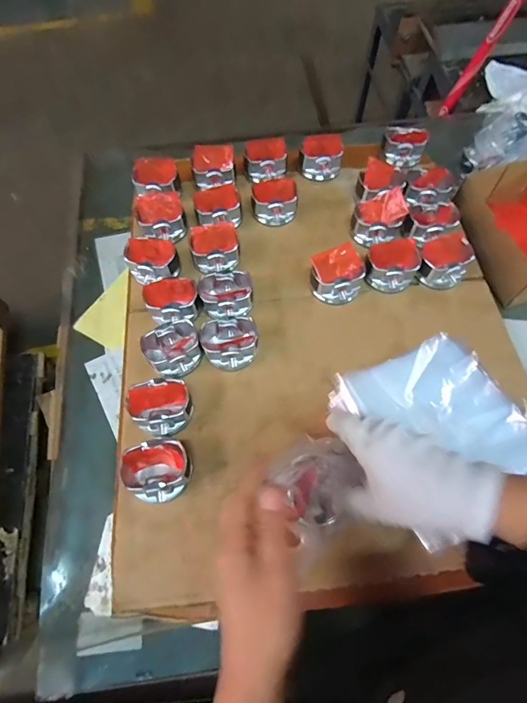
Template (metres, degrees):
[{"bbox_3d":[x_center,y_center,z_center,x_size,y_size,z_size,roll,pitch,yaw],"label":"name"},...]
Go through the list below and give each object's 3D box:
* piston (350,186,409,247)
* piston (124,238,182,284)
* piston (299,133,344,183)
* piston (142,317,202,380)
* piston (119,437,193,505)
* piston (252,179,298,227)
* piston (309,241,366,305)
[{"bbox_3d":[0.171,-0.194,0.579,0.079,0.040,0.066,-31,69,-12],"label":"piston"},{"bbox_3d":[-0.157,-0.131,0.562,0.073,0.040,0.062,-25,68,-10],"label":"piston"},{"bbox_3d":[0.096,-0.320,0.650,0.066,0.043,0.066,6,66,4],"label":"piston"},{"bbox_3d":[-0.114,-0.003,0.498,0.072,0.036,0.060,-35,70,-13],"label":"piston"},{"bbox_3d":[-0.115,0.129,0.431,0.064,0.040,0.067,0,66,1],"label":"piston"},{"bbox_3d":[0.017,-0.230,0.607,0.066,0.046,0.053,-1,66,1],"label":"piston"},{"bbox_3d":[0.101,-0.104,0.540,0.067,0.055,0.063,0,66,1],"label":"piston"}]

